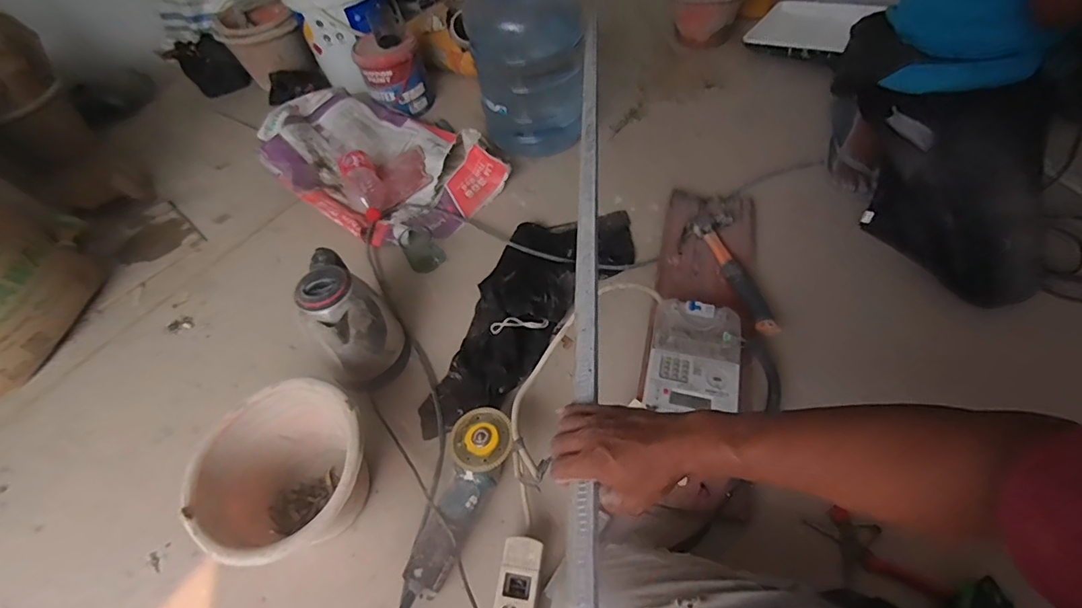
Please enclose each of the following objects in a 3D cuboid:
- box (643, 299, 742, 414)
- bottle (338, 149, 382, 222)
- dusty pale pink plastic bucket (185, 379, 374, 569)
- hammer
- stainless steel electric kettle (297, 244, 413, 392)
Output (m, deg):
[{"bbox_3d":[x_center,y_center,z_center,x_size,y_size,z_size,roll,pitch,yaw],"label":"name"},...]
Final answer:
[{"bbox_3d":[0.242,0.089,0.807,0.132,0.058,0.198,9,55,14],"label":"box"},{"bbox_3d":[-0.418,-0.272,1.216,0.085,0.066,0.184,-22,72,-17],"label":"bottle"},{"bbox_3d":[-0.368,0.261,0.764,0.223,0.174,0.240,-4,53,5],"label":"dusty pale pink plastic bucket"},{"bbox_3d":[0.367,-0.069,0.963,0.089,0.026,0.296,-13,52,-2],"label":"hammer"},{"bbox_3d":[-0.334,0.027,0.908,0.142,0.218,0.168,-27,57,-20],"label":"stainless steel electric kettle"}]

